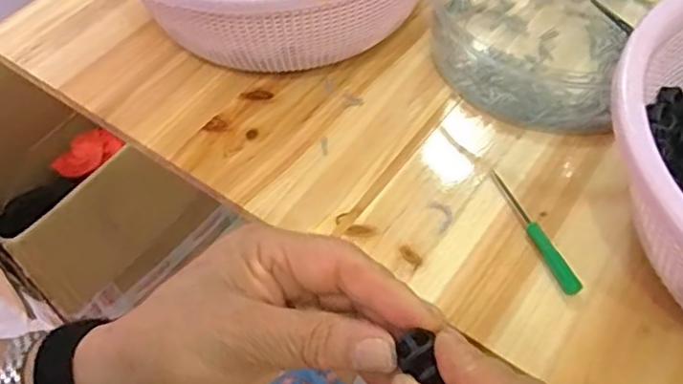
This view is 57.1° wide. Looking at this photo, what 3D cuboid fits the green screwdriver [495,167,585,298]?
[{"bbox_3d":[0.117,0.022,0.386,0.009,0.008,0.096,-17,53,-10],"label":"green screwdriver"}]

